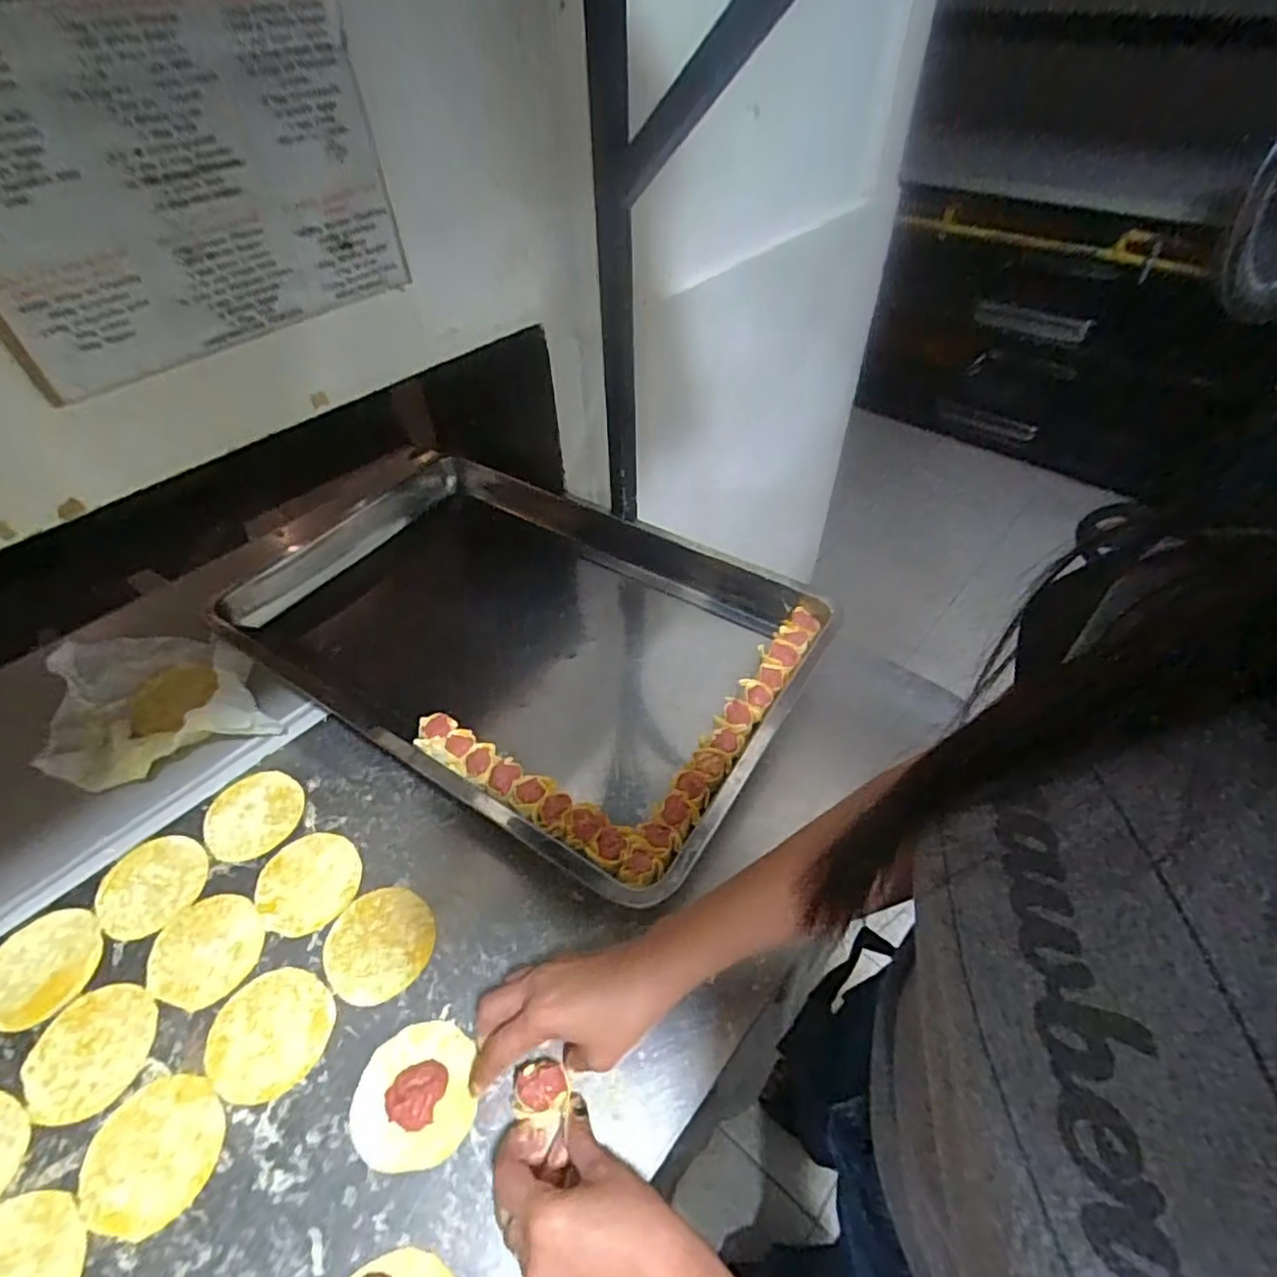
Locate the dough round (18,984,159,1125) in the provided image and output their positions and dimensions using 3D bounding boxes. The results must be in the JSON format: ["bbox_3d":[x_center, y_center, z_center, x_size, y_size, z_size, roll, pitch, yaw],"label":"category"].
[{"bbox_3d":[-0.387,0.290,0.460,0.079,0.004,0.081,0,46,0],"label":"dough round"}]

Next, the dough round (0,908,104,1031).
[{"bbox_3d":[-0.457,0.251,0.497,0.078,0.004,0.087,-32,54,-26],"label":"dough round"}]

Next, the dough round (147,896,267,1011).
[{"bbox_3d":[-0.335,0.240,0.506,0.082,0.004,0.078,0,46,0],"label":"dough round"}]

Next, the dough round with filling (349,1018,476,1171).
[{"bbox_3d":[-0.151,0.298,0.432,0.078,0.024,0.080,0,46,0],"label":"dough round with filling"}]

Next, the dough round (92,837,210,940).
[{"bbox_3d":[-0.405,0.203,0.543,0.080,0.004,0.084,0,46,0],"label":"dough round"}]

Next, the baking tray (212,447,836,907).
[{"bbox_3d":[-0.163,-0.030,0.725,0.672,0.062,0.387,25,52,23],"label":"baking tray"}]

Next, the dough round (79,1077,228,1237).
[{"bbox_3d":[-0.313,0.332,0.421,0.081,0.005,0.076,0,46,0],"label":"dough round"}]

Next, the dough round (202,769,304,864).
[{"bbox_3d":[-0.345,0.157,0.583,0.079,0.006,0.081,0,46,0],"label":"dough round"}]

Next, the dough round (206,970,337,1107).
[{"bbox_3d":[-0.263,0.280,0.466,0.080,0.004,0.081,0,46,0],"label":"dough round"}]

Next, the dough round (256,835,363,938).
[{"bbox_3d":[-0.274,0.201,0.540,0.080,0.004,0.082,0,46,0],"label":"dough round"}]

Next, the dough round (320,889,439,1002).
[{"bbox_3d":[-0.203,0.236,0.508,0.082,0.004,0.081,0,46,0],"label":"dough round"}]

